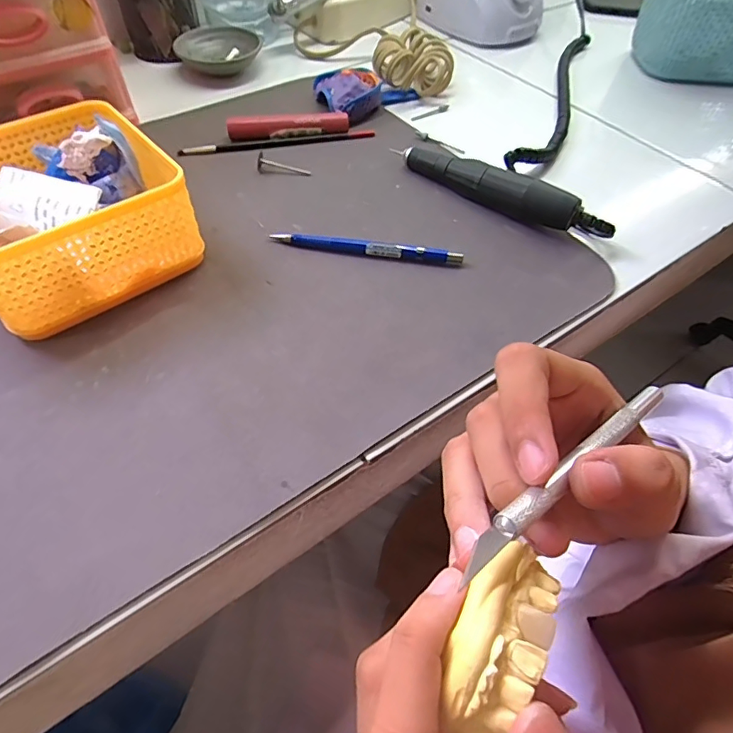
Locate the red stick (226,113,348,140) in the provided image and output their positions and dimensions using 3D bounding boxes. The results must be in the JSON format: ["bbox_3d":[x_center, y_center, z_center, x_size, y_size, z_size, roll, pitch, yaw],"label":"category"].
[{"bbox_3d":[-0.069,-0.214,0.429,0.105,0.016,0.014,-3,55,-5],"label":"red stick"}]

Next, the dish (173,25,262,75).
[{"bbox_3d":[-0.154,-0.337,0.513,0.080,0.024,0.070,19,56,10],"label":"dish"}]

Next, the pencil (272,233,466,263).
[{"bbox_3d":[0.000,-0.084,0.342,0.133,0.011,0.008,9,55,4],"label":"pencil"}]

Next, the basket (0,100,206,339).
[{"bbox_3d":[-0.198,-0.102,0.313,0.132,0.064,0.134,-36,63,-24],"label":"basket"}]

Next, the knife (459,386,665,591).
[{"bbox_3d":[0.073,0.029,0.160,0.134,0.004,0.007,-22,57,-39],"label":"knife"}]

